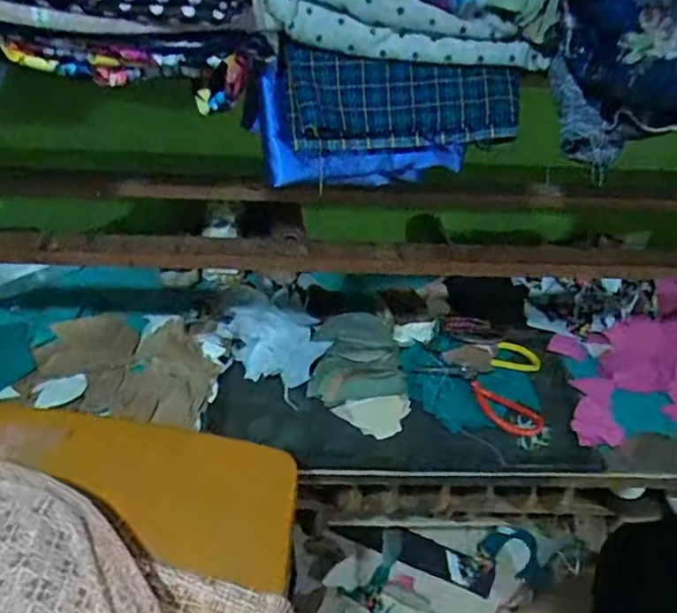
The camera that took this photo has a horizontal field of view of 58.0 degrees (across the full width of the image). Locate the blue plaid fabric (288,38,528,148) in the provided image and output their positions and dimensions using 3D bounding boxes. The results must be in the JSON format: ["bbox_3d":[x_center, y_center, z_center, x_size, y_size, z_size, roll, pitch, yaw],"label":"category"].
[{"bbox_3d":[0.056,-0.176,0.533,0.205,0.075,0.038,0,43,-4],"label":"blue plaid fabric"}]

